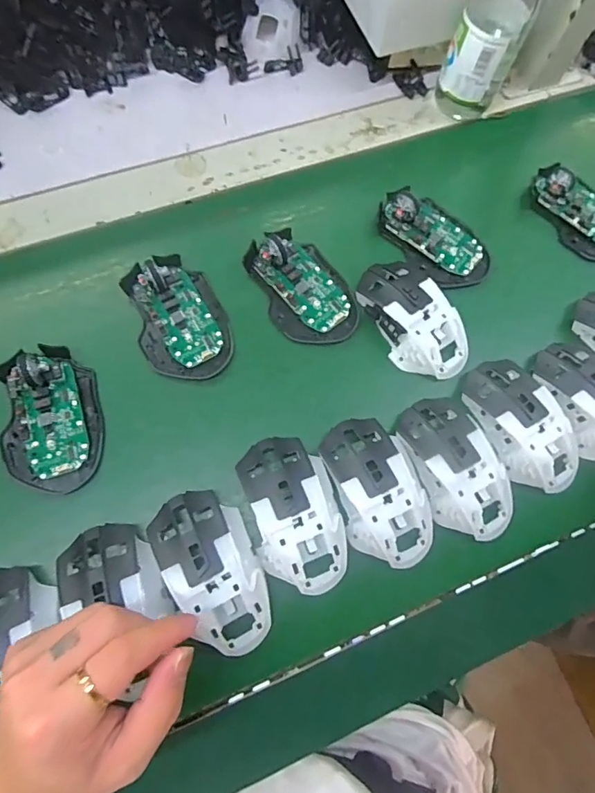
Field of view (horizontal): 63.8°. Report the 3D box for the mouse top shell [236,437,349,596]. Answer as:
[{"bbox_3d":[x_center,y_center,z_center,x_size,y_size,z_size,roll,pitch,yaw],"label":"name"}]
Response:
[{"bbox_3d":[-0.001,0.086,0.355,0.067,0.030,0.114,-12,75,-10],"label":"mouse top shell"}]

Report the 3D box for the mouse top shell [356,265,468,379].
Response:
[{"bbox_3d":[0.101,-0.070,0.414,0.062,0.034,0.115,-27,78,-13],"label":"mouse top shell"}]

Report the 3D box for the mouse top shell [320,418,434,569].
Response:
[{"bbox_3d":[0.063,0.071,0.366,0.063,0.034,0.115,-18,77,-11],"label":"mouse top shell"}]

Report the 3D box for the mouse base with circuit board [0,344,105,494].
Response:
[{"bbox_3d":[-0.194,0.015,0.372,0.071,0.024,0.112,-6,74,-8],"label":"mouse base with circuit board"}]

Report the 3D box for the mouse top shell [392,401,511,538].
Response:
[{"bbox_3d":[0.131,0.053,0.377,0.076,0.034,0.112,-13,76,-10],"label":"mouse top shell"}]

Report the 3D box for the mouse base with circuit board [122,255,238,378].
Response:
[{"bbox_3d":[-0.103,-0.072,0.411,0.074,0.024,0.115,-19,77,-11],"label":"mouse base with circuit board"}]

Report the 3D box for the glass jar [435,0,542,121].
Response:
[{"bbox_3d":[0.182,-0.338,0.437,0.067,0.168,0.059,26,73,2],"label":"glass jar"}]

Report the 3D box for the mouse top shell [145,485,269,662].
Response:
[{"bbox_3d":[-0.058,0.124,0.345,0.064,0.043,0.120,-28,79,-14],"label":"mouse top shell"}]

